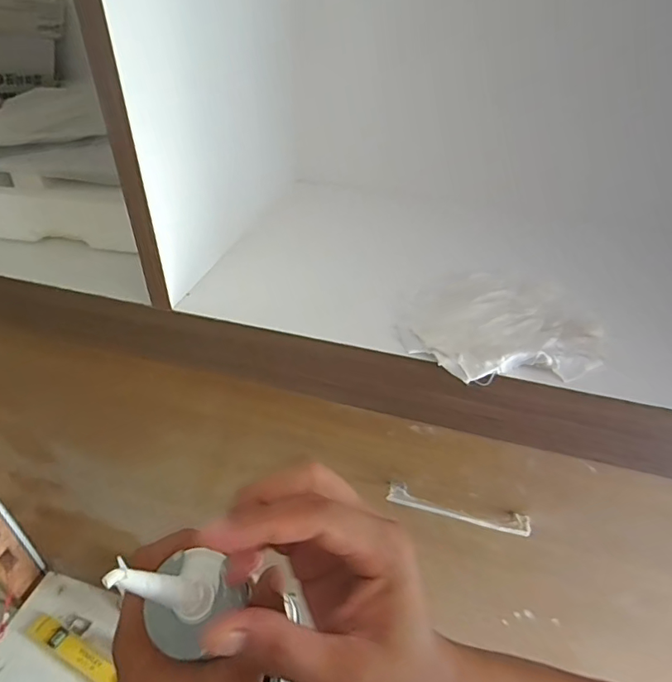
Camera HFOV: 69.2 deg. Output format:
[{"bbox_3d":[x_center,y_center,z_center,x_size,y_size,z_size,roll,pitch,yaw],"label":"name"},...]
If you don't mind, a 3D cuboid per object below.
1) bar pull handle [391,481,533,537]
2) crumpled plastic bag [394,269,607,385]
[{"bbox_3d":[0.167,0.230,0.670,0.190,0.018,0.026,12,40,12],"label":"bar pull handle"},{"bbox_3d":[0.157,-0.022,0.472,0.187,0.020,0.151,2,39,1],"label":"crumpled plastic bag"}]

